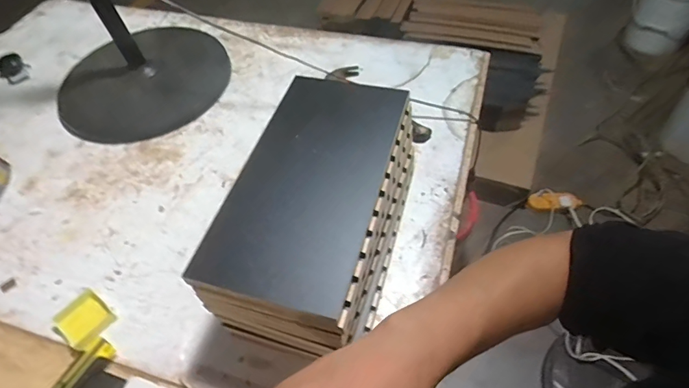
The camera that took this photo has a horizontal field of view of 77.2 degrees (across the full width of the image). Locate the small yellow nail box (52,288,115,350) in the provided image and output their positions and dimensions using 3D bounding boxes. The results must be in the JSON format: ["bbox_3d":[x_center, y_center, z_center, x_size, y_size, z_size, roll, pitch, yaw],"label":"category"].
[{"bbox_3d":[-0.383,0.185,0.635,0.076,0.011,0.068,27,60,23],"label":"small yellow nail box"}]

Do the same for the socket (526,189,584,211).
[{"bbox_3d":[0.798,0.022,1.633,0.202,0.040,0.081,-4,53,2],"label":"socket"}]

